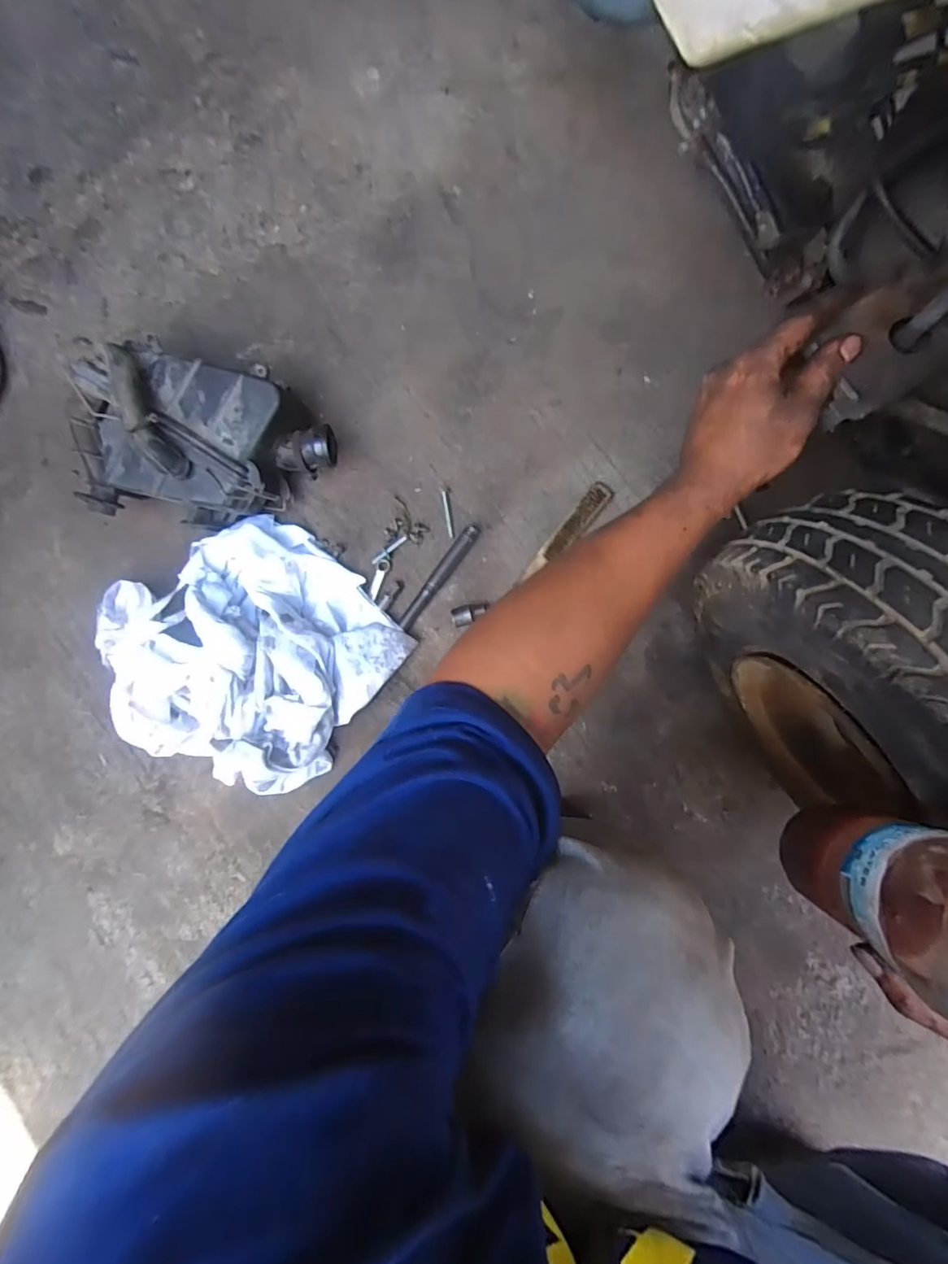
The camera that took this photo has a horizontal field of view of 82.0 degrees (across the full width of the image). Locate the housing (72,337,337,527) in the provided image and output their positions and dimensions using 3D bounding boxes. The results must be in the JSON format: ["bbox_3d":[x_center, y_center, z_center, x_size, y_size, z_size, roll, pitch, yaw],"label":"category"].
[{"bbox_3d":[-0.292,-0.215,0.605,0.267,0.130,0.181,6,87,6],"label":"housing"}]

